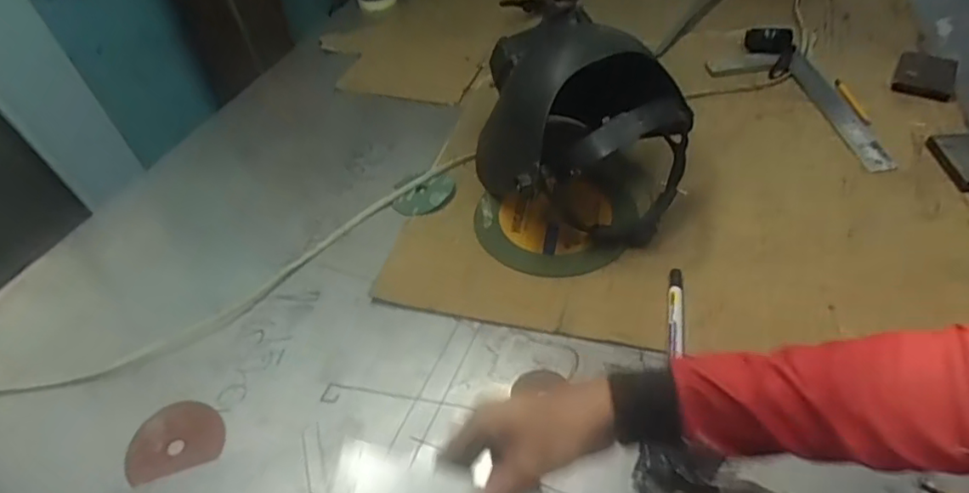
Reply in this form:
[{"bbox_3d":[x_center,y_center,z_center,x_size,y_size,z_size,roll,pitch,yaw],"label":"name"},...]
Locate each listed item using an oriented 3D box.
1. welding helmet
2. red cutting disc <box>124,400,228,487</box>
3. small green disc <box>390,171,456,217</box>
[{"bbox_3d":[0.115,-0.138,0.751,0.244,0.227,0.190,-2,46,4],"label":"welding helmet"},{"bbox_3d":[-0.318,0.196,0.634,0.093,0.004,0.076,-15,52,-14],"label":"red cutting disc"},{"bbox_3d":[-0.091,-0.078,0.866,0.092,0.012,0.082,18,50,22],"label":"small green disc"}]

